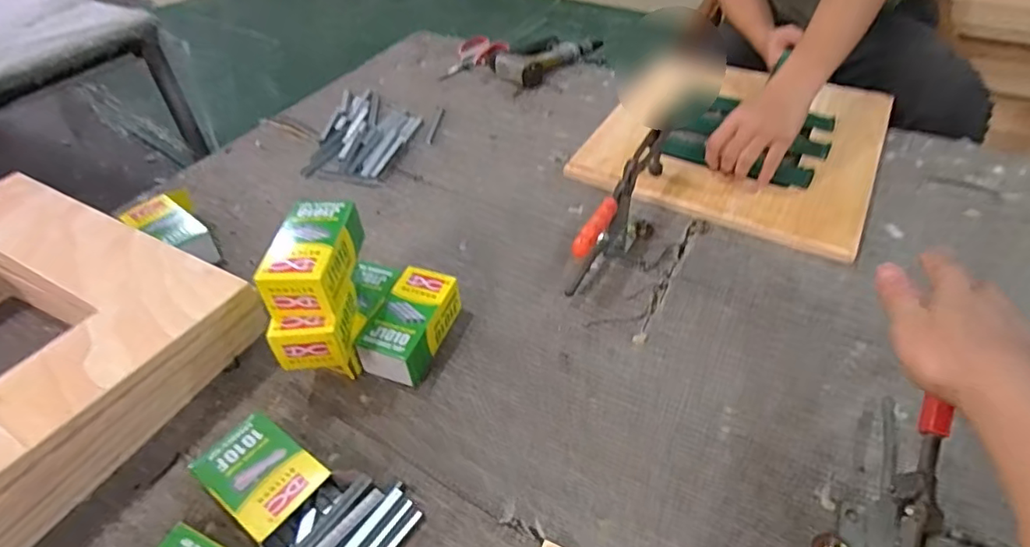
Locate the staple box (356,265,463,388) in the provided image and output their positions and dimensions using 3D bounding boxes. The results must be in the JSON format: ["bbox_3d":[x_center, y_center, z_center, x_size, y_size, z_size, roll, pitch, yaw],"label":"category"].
[{"bbox_3d":[-0.114,0.058,0.621,0.067,0.053,0.128,12,48,14],"label":"staple box"}]

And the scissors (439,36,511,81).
[{"bbox_3d":[-0.092,-0.441,1.152,0.090,0.011,0.177,23,52,24],"label":"scissors"}]

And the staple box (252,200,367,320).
[{"bbox_3d":[-0.200,-0.018,0.559,0.072,0.049,0.121,1,45,4],"label":"staple box"}]

